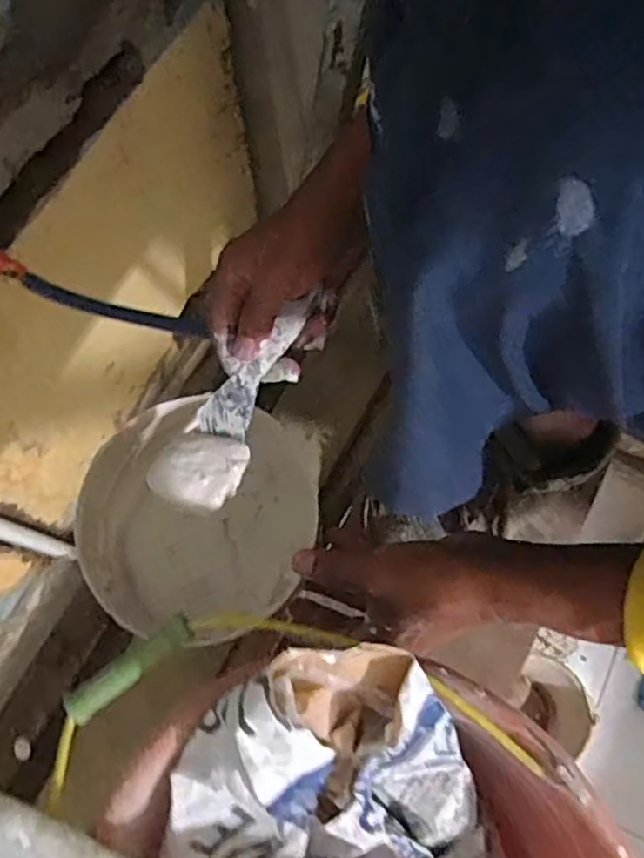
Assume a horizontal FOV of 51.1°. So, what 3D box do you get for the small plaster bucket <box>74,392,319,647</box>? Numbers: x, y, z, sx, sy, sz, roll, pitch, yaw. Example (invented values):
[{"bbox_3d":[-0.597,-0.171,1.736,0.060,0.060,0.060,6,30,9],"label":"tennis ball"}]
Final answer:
[{"bbox_3d":[-0.094,0.070,0.541,0.163,0.089,0.182,13,71,4],"label":"small plaster bucket"}]

